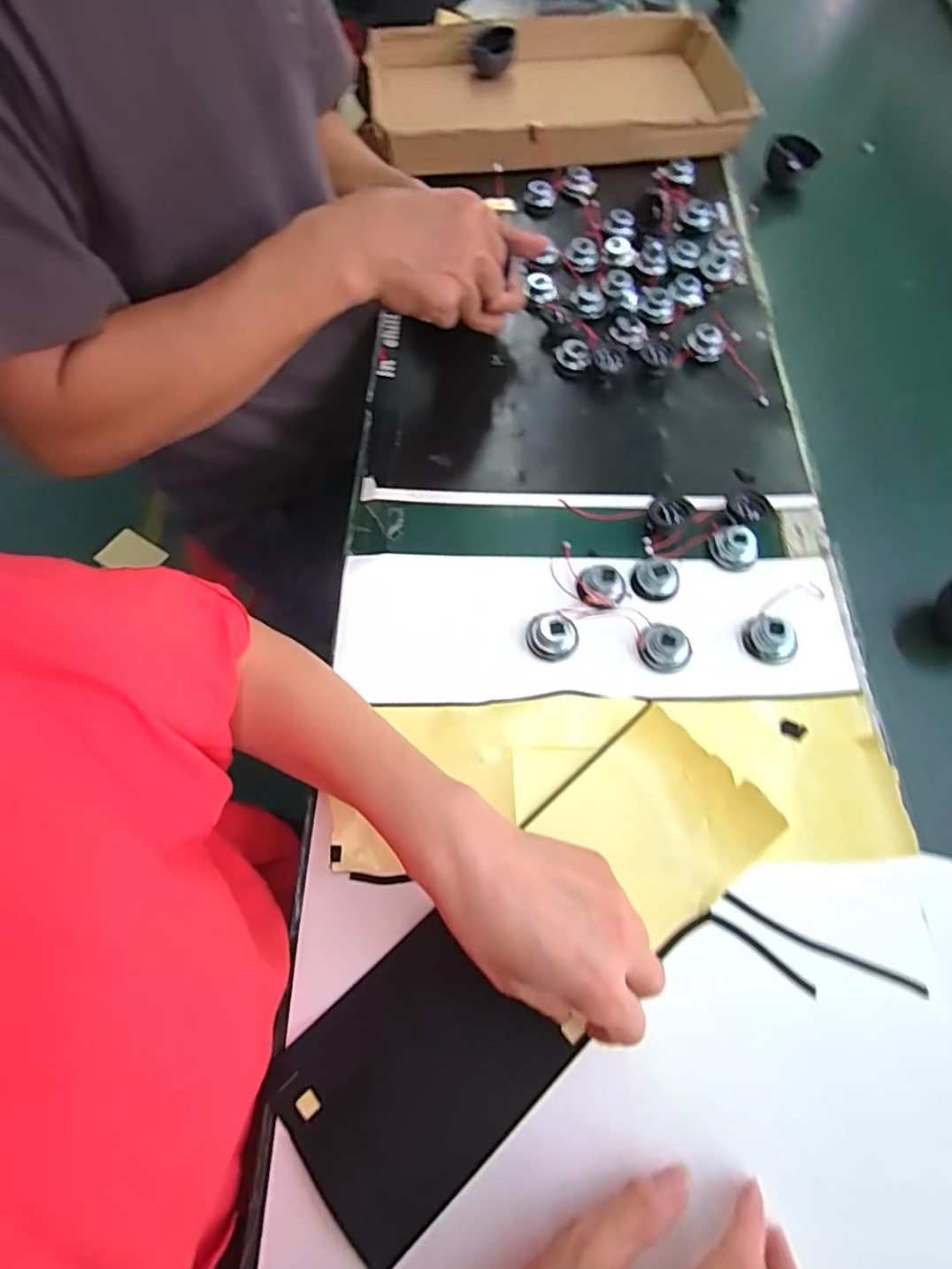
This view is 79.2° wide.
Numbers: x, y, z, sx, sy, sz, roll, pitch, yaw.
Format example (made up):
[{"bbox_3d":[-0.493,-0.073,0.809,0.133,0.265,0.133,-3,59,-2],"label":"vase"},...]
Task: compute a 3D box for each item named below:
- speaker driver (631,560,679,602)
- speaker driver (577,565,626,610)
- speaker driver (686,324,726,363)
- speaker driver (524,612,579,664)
[{"bbox_3d":[0.135,-0.042,0.431,0.032,0.020,0.029,9,65,3],"label":"speaker driver"},{"bbox_3d":[0.093,-0.034,0.427,0.032,0.014,0.031,1,65,-1],"label":"speaker driver"},{"bbox_3d":[0.216,-0.273,0.542,0.034,0.023,0.027,20,66,8],"label":"speaker driver"},{"bbox_3d":[0.055,0.000,0.412,0.037,0.016,0.034,1,65,-1],"label":"speaker driver"}]

